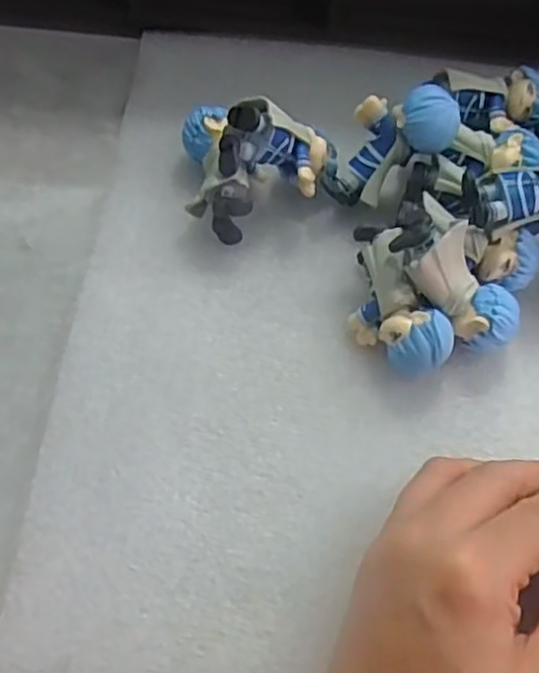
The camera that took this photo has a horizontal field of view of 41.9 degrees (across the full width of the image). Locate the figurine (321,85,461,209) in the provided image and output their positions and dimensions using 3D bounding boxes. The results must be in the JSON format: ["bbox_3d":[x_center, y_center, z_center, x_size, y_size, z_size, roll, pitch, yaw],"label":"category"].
[{"bbox_3d":[0.050,-0.084,0.305,0.062,0.024,0.030,-39,61,26],"label":"figurine"}]

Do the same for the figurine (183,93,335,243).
[{"bbox_3d":[-0.008,-0.074,0.303,0.065,0.052,0.051,13,61,5],"label":"figurine"}]

